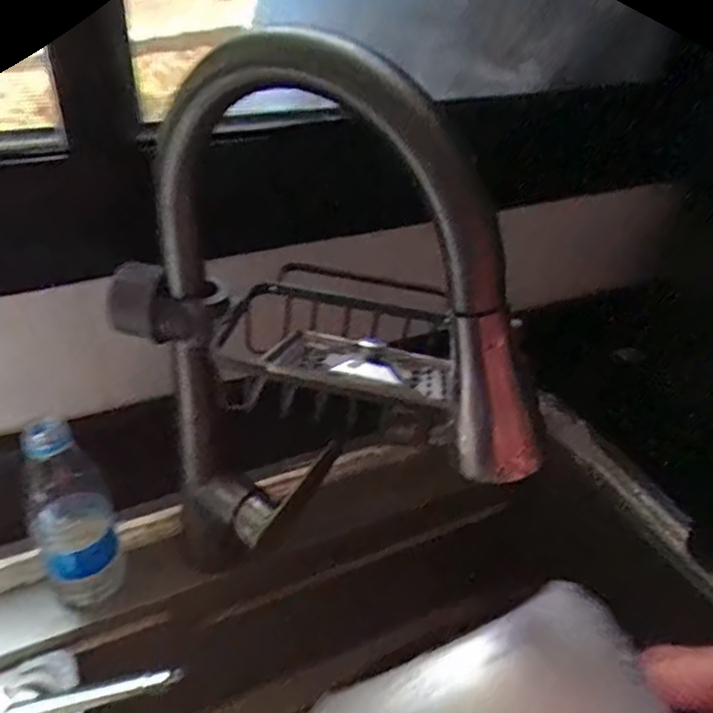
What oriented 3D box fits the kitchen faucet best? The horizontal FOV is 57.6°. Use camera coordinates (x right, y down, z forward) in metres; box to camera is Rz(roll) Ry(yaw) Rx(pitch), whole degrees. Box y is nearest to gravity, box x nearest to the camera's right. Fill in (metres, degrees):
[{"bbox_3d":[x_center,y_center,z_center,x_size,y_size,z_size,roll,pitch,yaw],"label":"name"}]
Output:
[{"bbox_3d":[-0.024,0.016,0.411,0.277,0.392,0.069,21,40,24],"label":"kitchen faucet"}]

